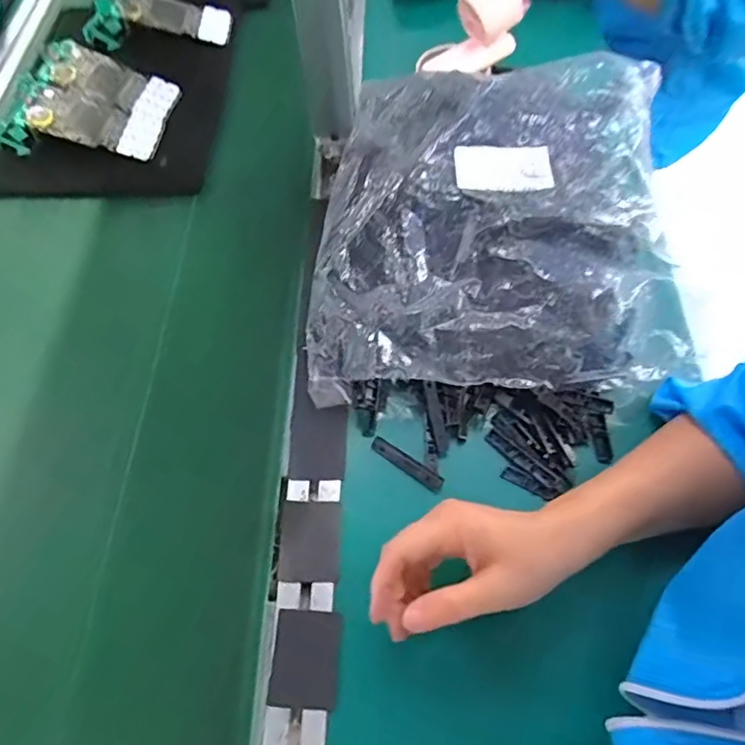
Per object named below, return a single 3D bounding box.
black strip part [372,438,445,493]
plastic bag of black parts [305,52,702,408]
[{"bbox_3d":[0.027,0.071,0.446,0.064,0.005,0.013,32,67,20],"label":"black strip part"},{"bbox_3d":[0.105,-0.135,0.506,0.312,0.099,0.336,-1,60,3],"label":"plastic bag of black parts"}]

